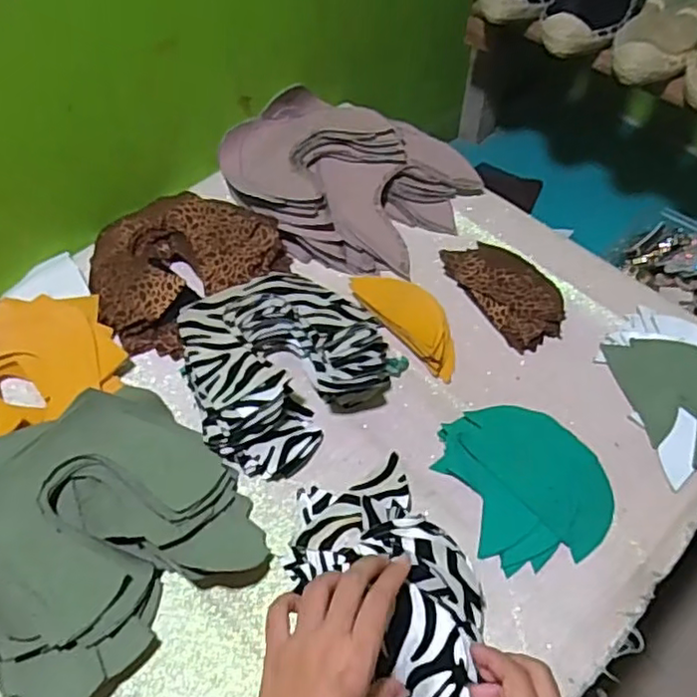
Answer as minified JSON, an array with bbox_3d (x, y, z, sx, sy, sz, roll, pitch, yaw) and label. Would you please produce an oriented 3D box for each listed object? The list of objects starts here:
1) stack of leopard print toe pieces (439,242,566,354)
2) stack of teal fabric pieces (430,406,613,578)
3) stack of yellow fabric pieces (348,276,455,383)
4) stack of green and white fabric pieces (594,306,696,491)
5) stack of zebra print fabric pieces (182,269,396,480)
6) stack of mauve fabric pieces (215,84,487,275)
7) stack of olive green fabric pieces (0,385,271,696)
[{"bbox_3d":[0.163,-0.062,0.663,0.079,0.017,0.136,-25,57,-18],"label":"stack of leopard print toe pieces"},{"bbox_3d":[0.151,0.108,0.538,0.120,0.023,0.134,-17,56,-12],"label":"stack of teal fabric pieces"},{"bbox_3d":[0.062,-0.031,0.634,0.061,0.022,0.133,-36,62,-23],"label":"stack of yellow fabric pieces"},{"bbox_3d":[0.301,0.032,0.583,0.107,0.020,0.156,-26,58,8],"label":"stack of green and white fabric pieces"},{"bbox_3d":[-0.068,0.009,0.584,0.172,0.062,0.170,-38,63,-24],"label":"stack of zebra print fabric pieces"},{"bbox_3d":[-0.016,-0.196,0.724,0.274,0.064,0.197,31,58,20],"label":"stack of mauve fabric pieces"},{"bbox_3d":[-0.201,0.139,0.494,0.221,0.061,0.201,-37,63,-24],"label":"stack of olive green fabric pieces"}]

